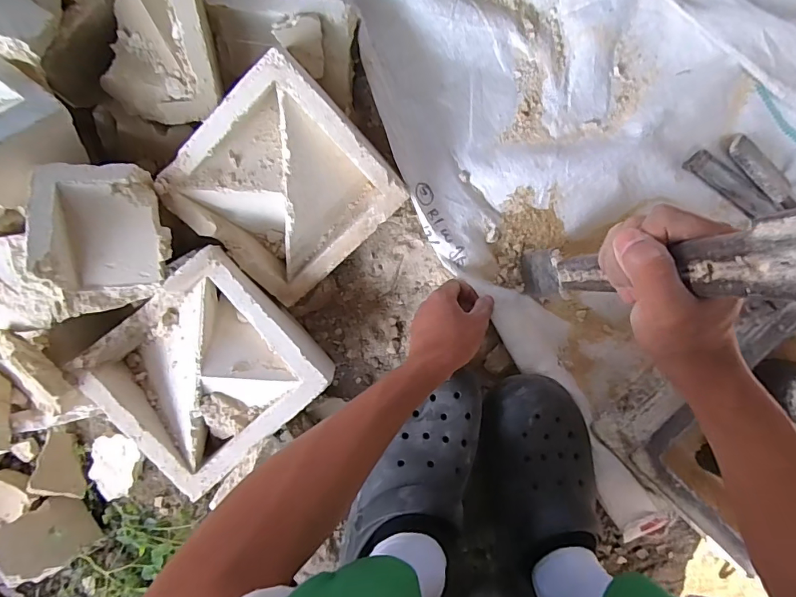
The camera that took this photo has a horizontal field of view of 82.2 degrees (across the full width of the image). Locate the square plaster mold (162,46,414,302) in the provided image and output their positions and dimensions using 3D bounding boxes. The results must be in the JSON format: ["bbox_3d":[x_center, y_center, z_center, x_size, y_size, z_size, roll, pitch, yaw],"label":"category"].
[{"bbox_3d":[-0.125,-0.127,0.515,0.201,0.064,0.195,-40,114,15],"label":"square plaster mold"}]

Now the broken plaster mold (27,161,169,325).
[{"bbox_3d":[-0.282,-0.053,0.437,0.111,0.066,0.145,0,107,-24],"label":"broken plaster mold"}]

